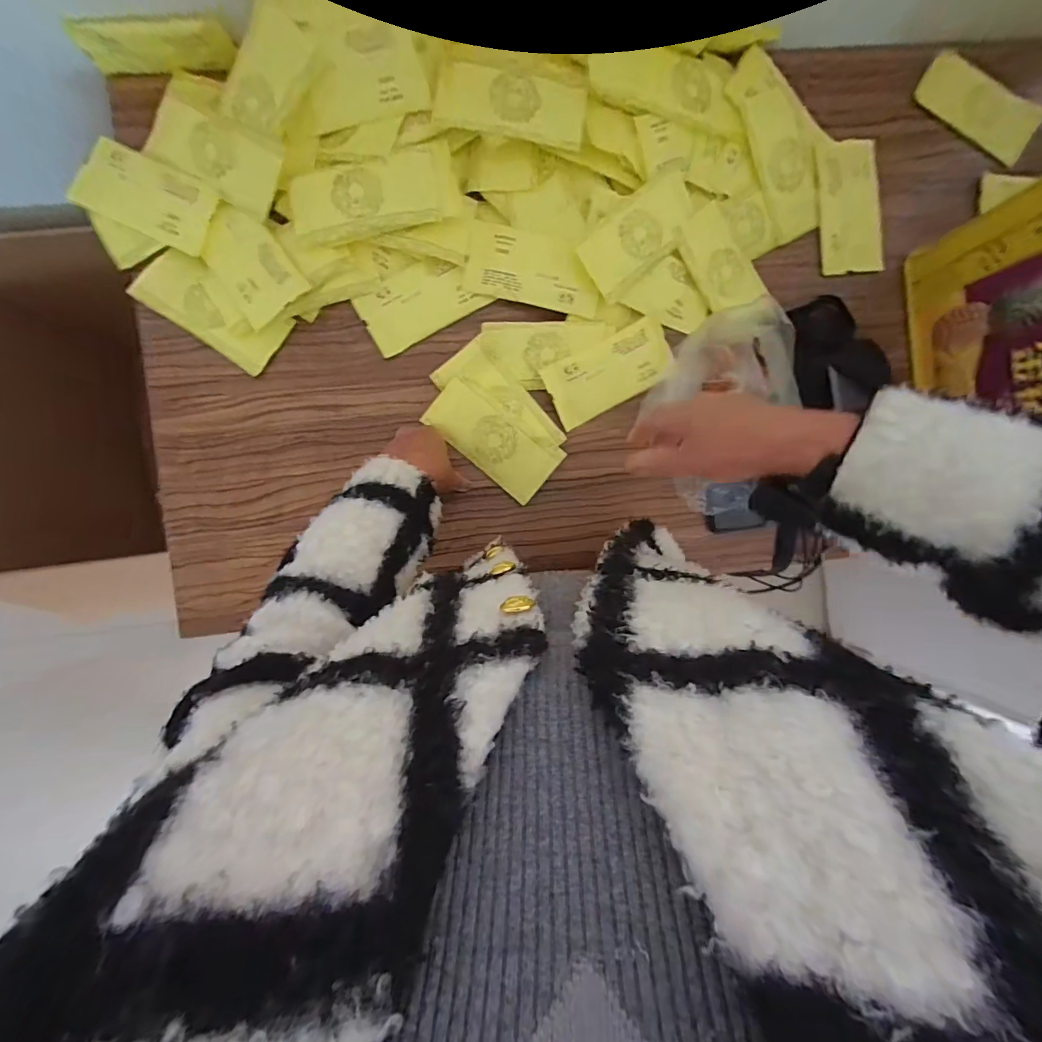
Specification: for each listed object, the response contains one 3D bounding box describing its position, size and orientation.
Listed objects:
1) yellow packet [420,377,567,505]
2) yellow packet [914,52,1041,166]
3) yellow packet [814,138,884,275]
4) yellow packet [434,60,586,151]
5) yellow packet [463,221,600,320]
[{"bbox_3d":[-0.037,-0.107,0.602,0.172,0.007,0.082,40,95,-5],"label":"yellow packet"},{"bbox_3d":[0.651,-0.580,0.652,0.188,0.019,0.075,30,89,-5],"label":"yellow packet"},{"bbox_3d":[0.466,-0.444,0.656,0.090,0.015,0.176,-8,93,-5],"label":"yellow packet"},{"bbox_3d":[-0.010,-0.497,0.549,0.173,0.019,0.066,6,92,-5],"label":"yellow packet"},{"bbox_3d":[0.017,-0.323,0.591,0.172,0.006,0.081,14,112,3],"label":"yellow packet"}]

